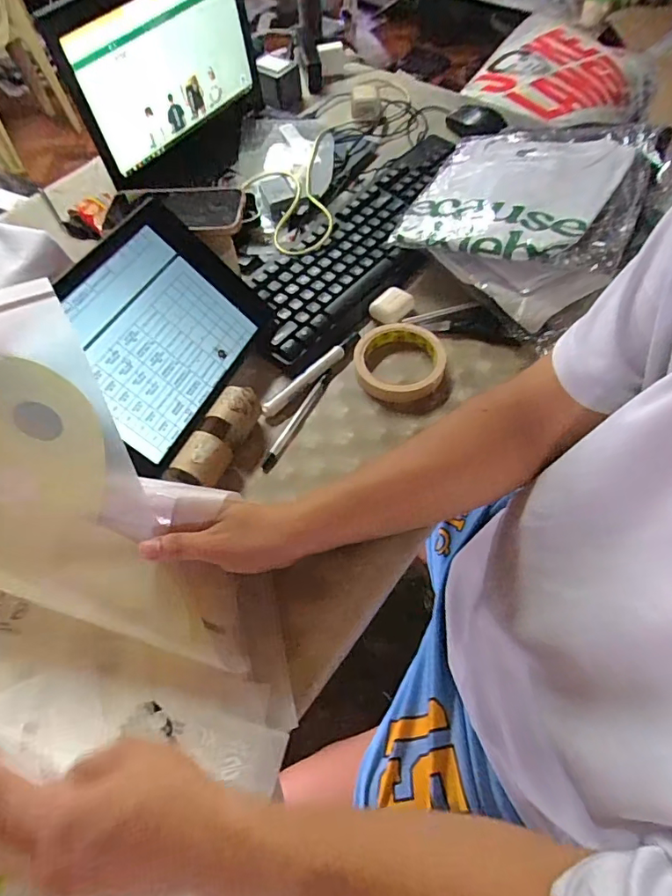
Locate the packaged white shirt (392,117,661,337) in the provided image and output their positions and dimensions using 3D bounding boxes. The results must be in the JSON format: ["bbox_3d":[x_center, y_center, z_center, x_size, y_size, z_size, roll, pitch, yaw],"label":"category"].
[{"bbox_3d":[0.218,-0.281,0.577,0.252,0.062,0.297,23,63,15],"label":"packaged white shirt"}]

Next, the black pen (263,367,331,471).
[{"bbox_3d":[-0.039,-0.030,0.511,0.012,0.005,0.135,23,63,16],"label":"black pen"}]

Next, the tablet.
[{"bbox_3d":[-0.166,-0.114,0.469,0.164,0.011,0.228,42,55,-23],"label":"tablet"}]

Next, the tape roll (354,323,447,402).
[{"bbox_3d":[0.068,-0.096,0.539,0.093,0.022,0.099,-1,59,2],"label":"tape roll"}]

